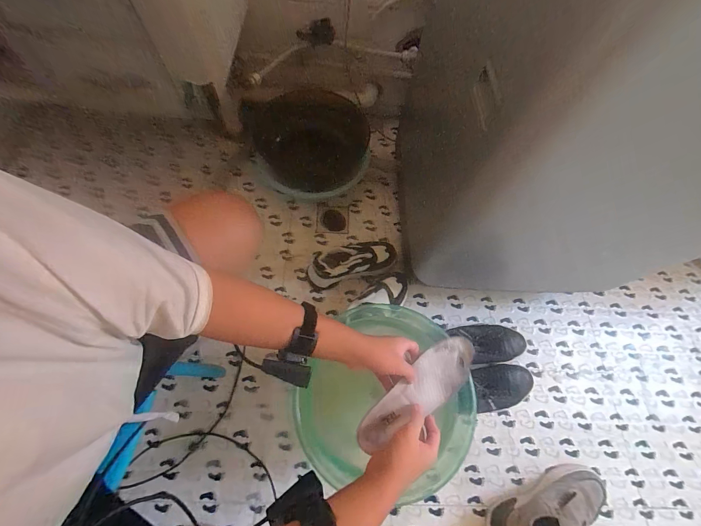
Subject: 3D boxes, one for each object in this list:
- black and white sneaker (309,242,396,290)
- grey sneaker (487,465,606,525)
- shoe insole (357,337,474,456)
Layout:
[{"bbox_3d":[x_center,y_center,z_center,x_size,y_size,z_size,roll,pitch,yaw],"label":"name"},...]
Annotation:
[{"bbox_3d":[0.002,-0.001,0.850,0.257,0.119,0.097,-16,69,-10],"label":"black and white sneaker"},{"bbox_3d":[0.451,0.545,0.645,0.277,0.131,0.089,-22,70,-12],"label":"grey sneaker"},{"bbox_3d":[0.122,0.208,0.500,0.264,0.031,0.076,-29,71,-24],"label":"shoe insole"}]

